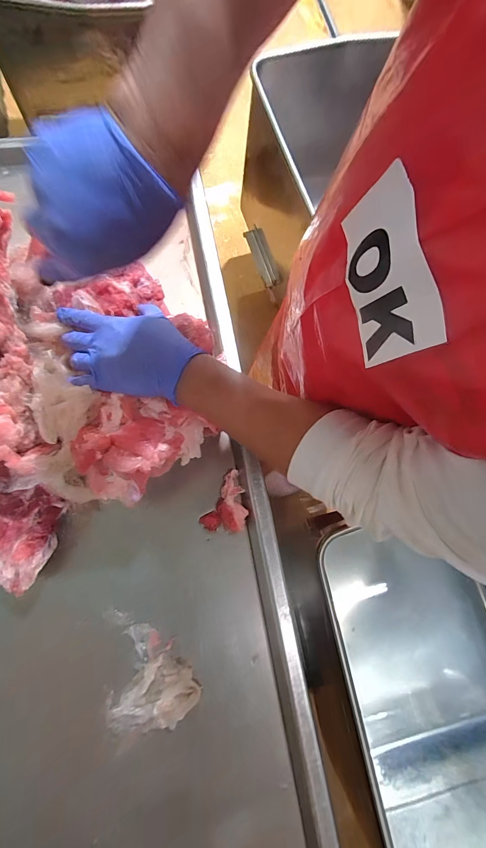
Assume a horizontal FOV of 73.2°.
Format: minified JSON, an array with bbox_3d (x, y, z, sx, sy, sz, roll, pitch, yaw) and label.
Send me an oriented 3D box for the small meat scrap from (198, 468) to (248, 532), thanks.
[{"bbox_3d":[-0.019,0.127,0.510,0.061,0.019,0.097,30,78,6],"label":"small meat scrap"}]

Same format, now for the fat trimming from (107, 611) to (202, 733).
[{"bbox_3d":[-0.125,0.339,0.456,0.117,0.026,0.138,-5,77,-2],"label":"fat trimming"}]

